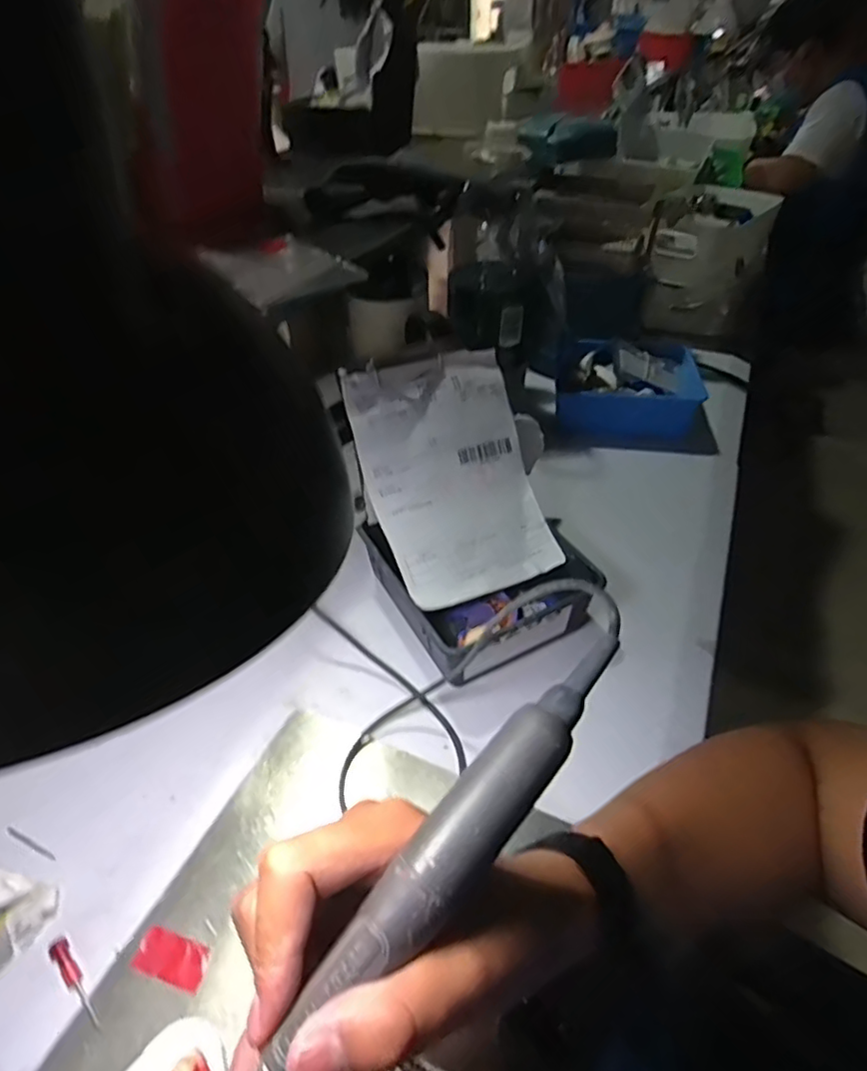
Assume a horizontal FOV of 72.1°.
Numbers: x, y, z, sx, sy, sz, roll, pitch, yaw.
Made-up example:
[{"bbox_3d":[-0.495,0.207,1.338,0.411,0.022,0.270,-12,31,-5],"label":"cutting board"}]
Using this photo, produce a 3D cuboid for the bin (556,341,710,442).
[{"bbox_3d":[0.245,-0.186,0.765,0.176,0.083,0.148,5,42,6],"label":"bin"}]

